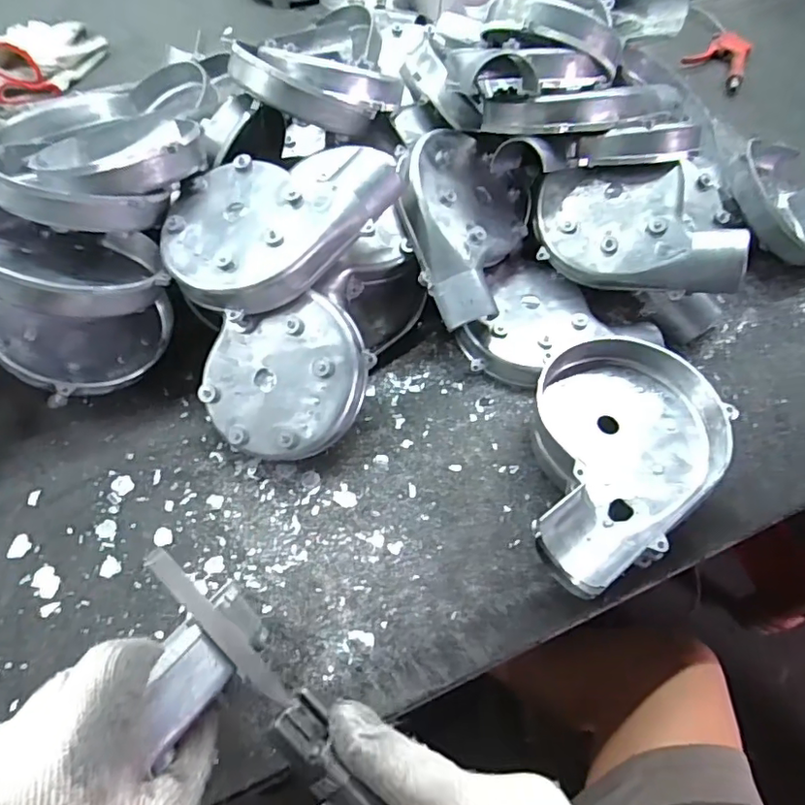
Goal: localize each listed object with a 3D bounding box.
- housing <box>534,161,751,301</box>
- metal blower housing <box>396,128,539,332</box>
[{"bbox_3d":[0.227,-0.165,0.552,0.192,0.058,0.113,18,96,21],"label":"housing"},{"bbox_3d":[0.051,-0.171,0.547,0.140,0.048,0.200,28,61,-23],"label":"metal blower housing"}]

